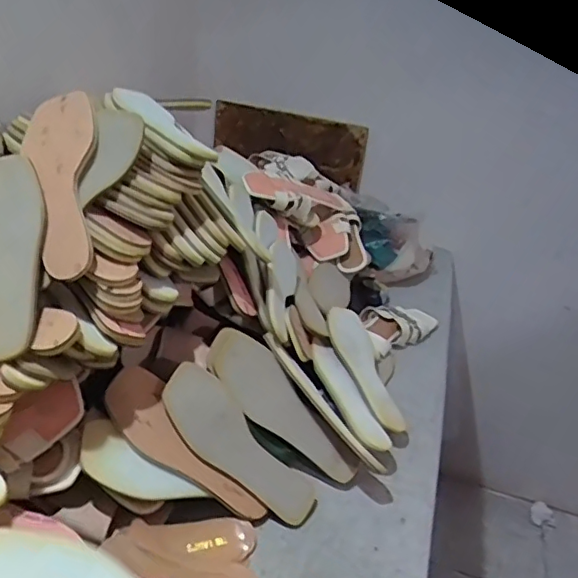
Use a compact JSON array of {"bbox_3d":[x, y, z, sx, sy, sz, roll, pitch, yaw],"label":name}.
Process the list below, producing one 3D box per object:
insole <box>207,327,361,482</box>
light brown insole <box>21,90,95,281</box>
[{"bbox_3d":[-0.012,0.162,0.759,0.076,0.019,0.253,-38,87,-17],"label":"insole"},{"bbox_3d":[-0.255,-0.121,0.634,0.083,0.016,0.235,-15,69,6],"label":"light brown insole"}]

